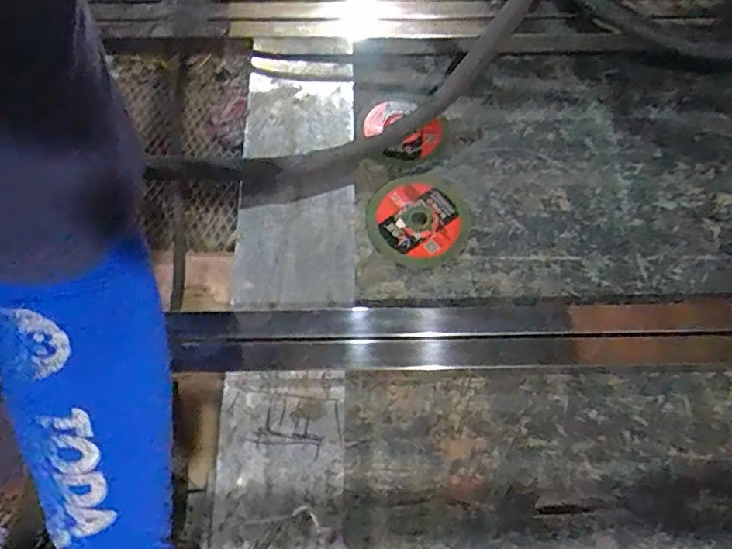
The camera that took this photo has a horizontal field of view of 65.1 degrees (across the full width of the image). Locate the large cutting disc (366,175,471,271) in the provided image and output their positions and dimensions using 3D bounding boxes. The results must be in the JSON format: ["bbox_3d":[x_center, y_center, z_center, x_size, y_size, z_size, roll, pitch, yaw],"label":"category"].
[{"bbox_3d":[0.051,-0.053,0.563,0.098,0.006,0.095,1,71,-4],"label":"large cutting disc"}]

